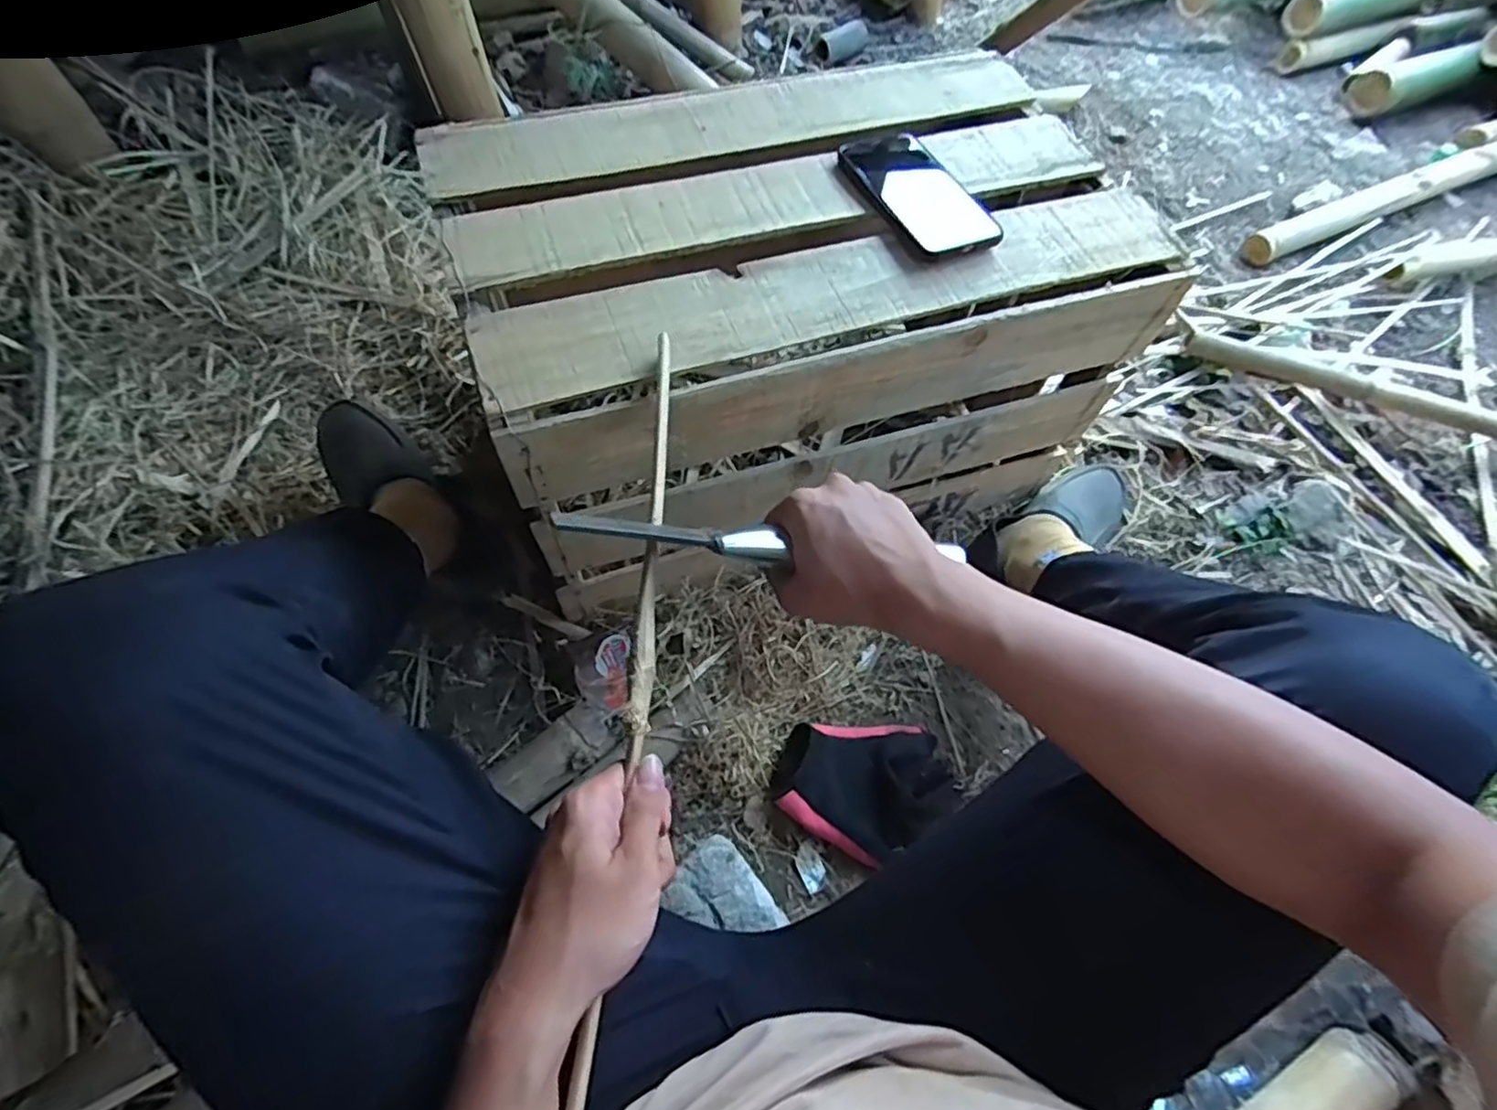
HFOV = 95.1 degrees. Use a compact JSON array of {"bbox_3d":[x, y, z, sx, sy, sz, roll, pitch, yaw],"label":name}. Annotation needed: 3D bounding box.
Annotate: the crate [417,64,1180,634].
[{"bbox_3d":[0.037,-0.236,0.695,0.577,0.272,0.363,-18,61,-12],"label":"crate"}]

